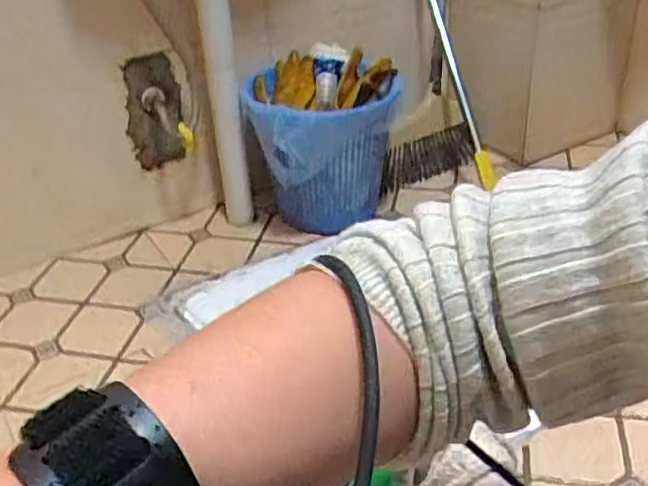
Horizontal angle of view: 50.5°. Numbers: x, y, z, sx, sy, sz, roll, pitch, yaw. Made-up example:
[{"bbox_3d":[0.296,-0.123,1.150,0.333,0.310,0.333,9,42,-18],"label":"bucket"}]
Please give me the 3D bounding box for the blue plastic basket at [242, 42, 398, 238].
[{"bbox_3d":[0.002,-0.180,1.254,0.244,0.296,0.279,0,33,8],"label":"blue plastic basket"}]

